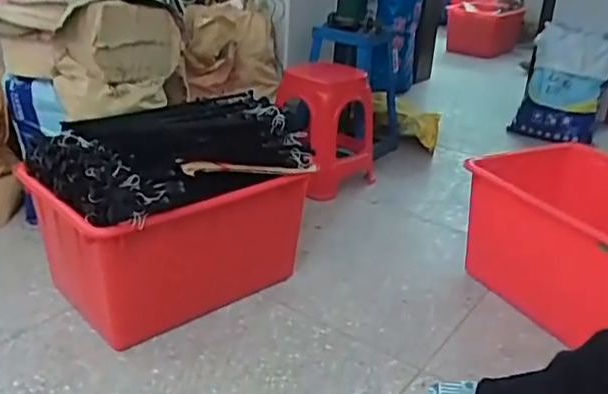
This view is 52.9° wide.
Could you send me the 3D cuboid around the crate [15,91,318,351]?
[{"bbox_3d":[-0.381,0.064,1.762,0.434,0.582,0.696,23,31,37],"label":"crate"}]

